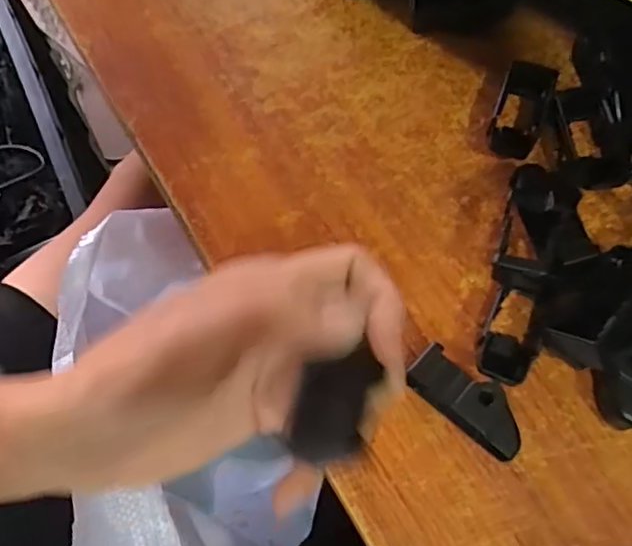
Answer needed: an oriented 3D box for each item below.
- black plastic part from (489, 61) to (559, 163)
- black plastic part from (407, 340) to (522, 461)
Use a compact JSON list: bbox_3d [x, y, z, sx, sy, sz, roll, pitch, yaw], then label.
[{"bbox_3d":[0.098,-0.077,0.290,0.024,0.012,0.046,19,72,9],"label":"black plastic part"},{"bbox_3d":[0.058,0.051,0.240,0.048,0.023,0.020,39,76,14],"label":"black plastic part"}]

